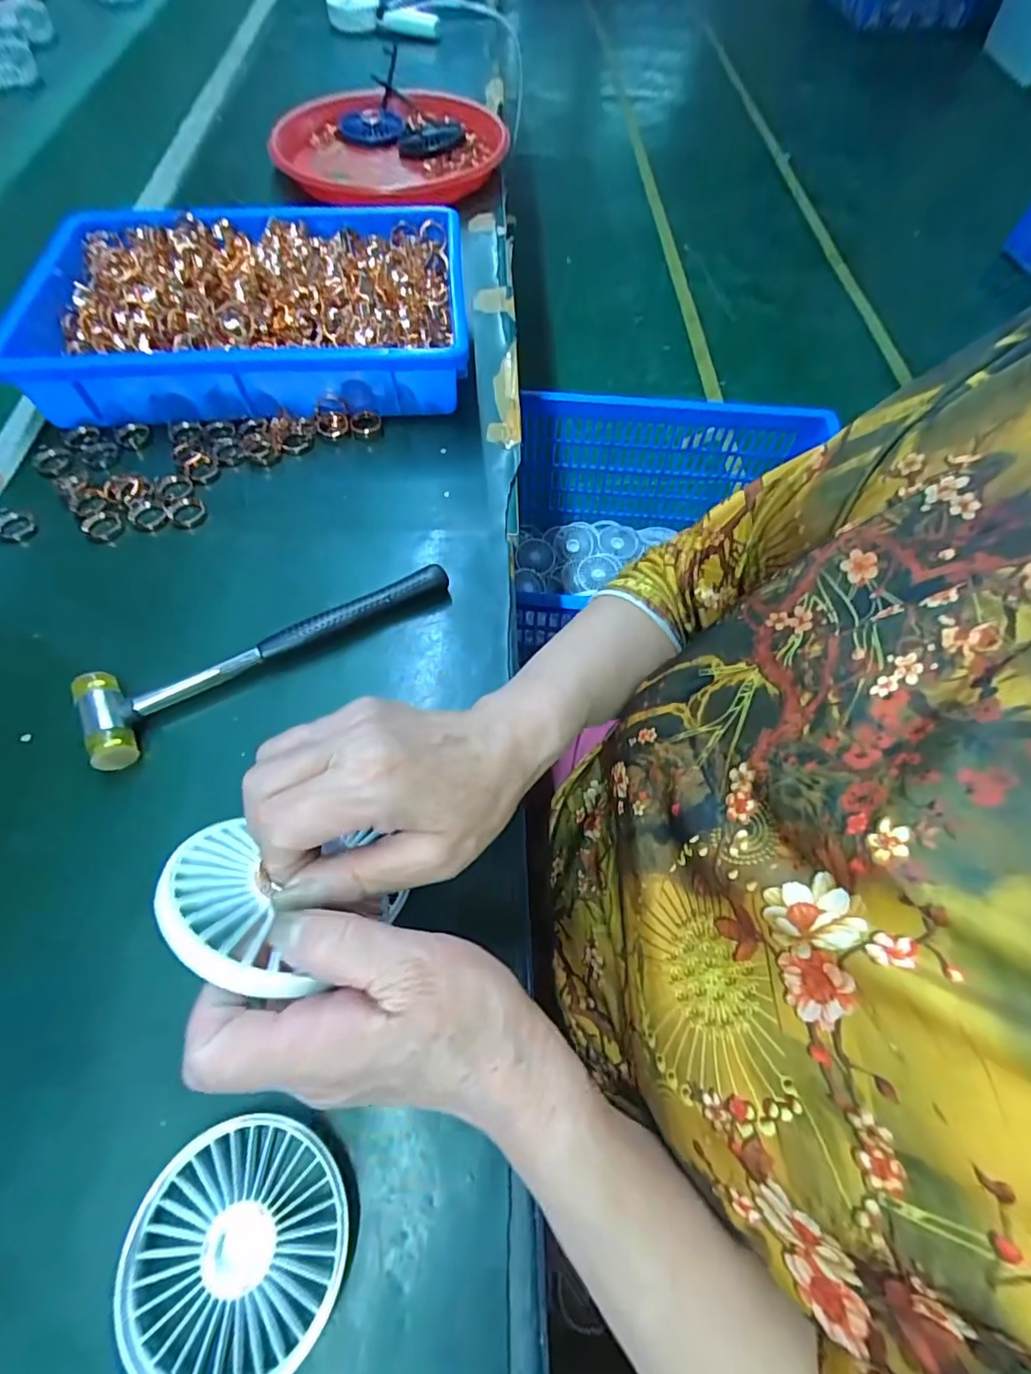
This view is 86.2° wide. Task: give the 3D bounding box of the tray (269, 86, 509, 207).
[{"bbox_3d":[-0.158,-0.666,0.678,0.224,0.051,0.265,29,65,15],"label":"tray"}]

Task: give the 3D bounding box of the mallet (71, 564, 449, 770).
[{"bbox_3d":[-0.157,-0.030,0.364,0.237,0.021,0.055,-29,68,-16],"label":"mallet"}]

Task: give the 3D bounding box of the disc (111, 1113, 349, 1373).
[{"bbox_3d":[-0.119,0.239,0.235,0.090,0.015,0.086,1,63,-2],"label":"disc"}]

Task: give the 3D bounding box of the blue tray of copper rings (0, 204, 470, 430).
[{"bbox_3d":[-0.234,-0.334,0.491,0.372,0.067,0.235,-4,64,-5],"label":"blue tray of copper rings"}]

